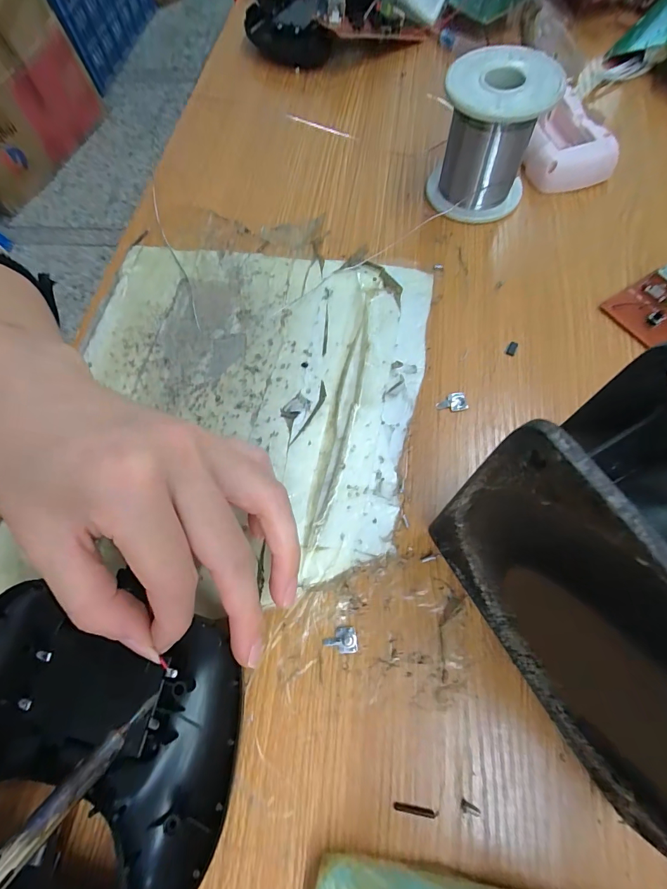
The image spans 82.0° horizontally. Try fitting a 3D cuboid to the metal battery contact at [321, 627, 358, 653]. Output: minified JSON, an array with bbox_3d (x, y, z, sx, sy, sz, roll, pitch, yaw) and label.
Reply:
[{"bbox_3d":[0.003,0.085,0.165,0.014,0.004,0.010,-5,68,1],"label":"metal battery contact"}]

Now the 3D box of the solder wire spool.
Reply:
[{"bbox_3d":[0.094,-0.185,0.236,0.059,0.066,0.059,-1,68,3],"label":"solder wire spool"}]

